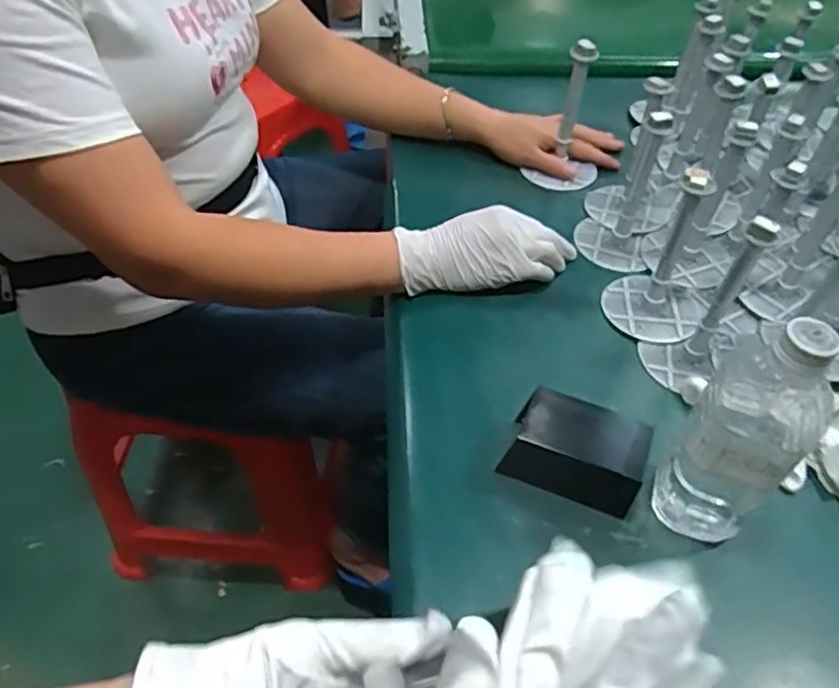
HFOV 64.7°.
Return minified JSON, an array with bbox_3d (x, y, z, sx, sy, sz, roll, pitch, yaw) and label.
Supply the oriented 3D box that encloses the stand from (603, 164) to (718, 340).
[{"bbox_3d":[0.229,-0.088,0.603,0.085,0.149,0.099,22,51,17],"label":"stand"}]

